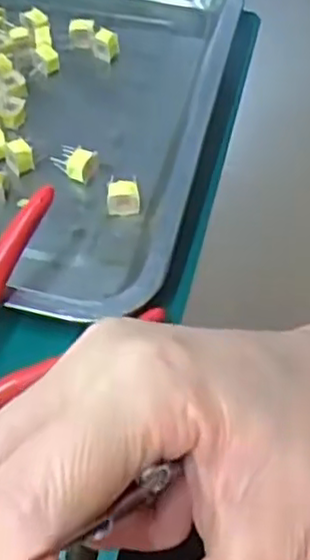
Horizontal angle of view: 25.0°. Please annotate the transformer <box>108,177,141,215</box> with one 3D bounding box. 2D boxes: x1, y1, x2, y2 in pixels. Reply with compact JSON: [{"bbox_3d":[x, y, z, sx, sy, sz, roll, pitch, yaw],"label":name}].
[{"bbox_3d":[-0.017,-0.045,0.373,0.017,0.015,0.014,-1,54,-3],"label":"transformer"}]

